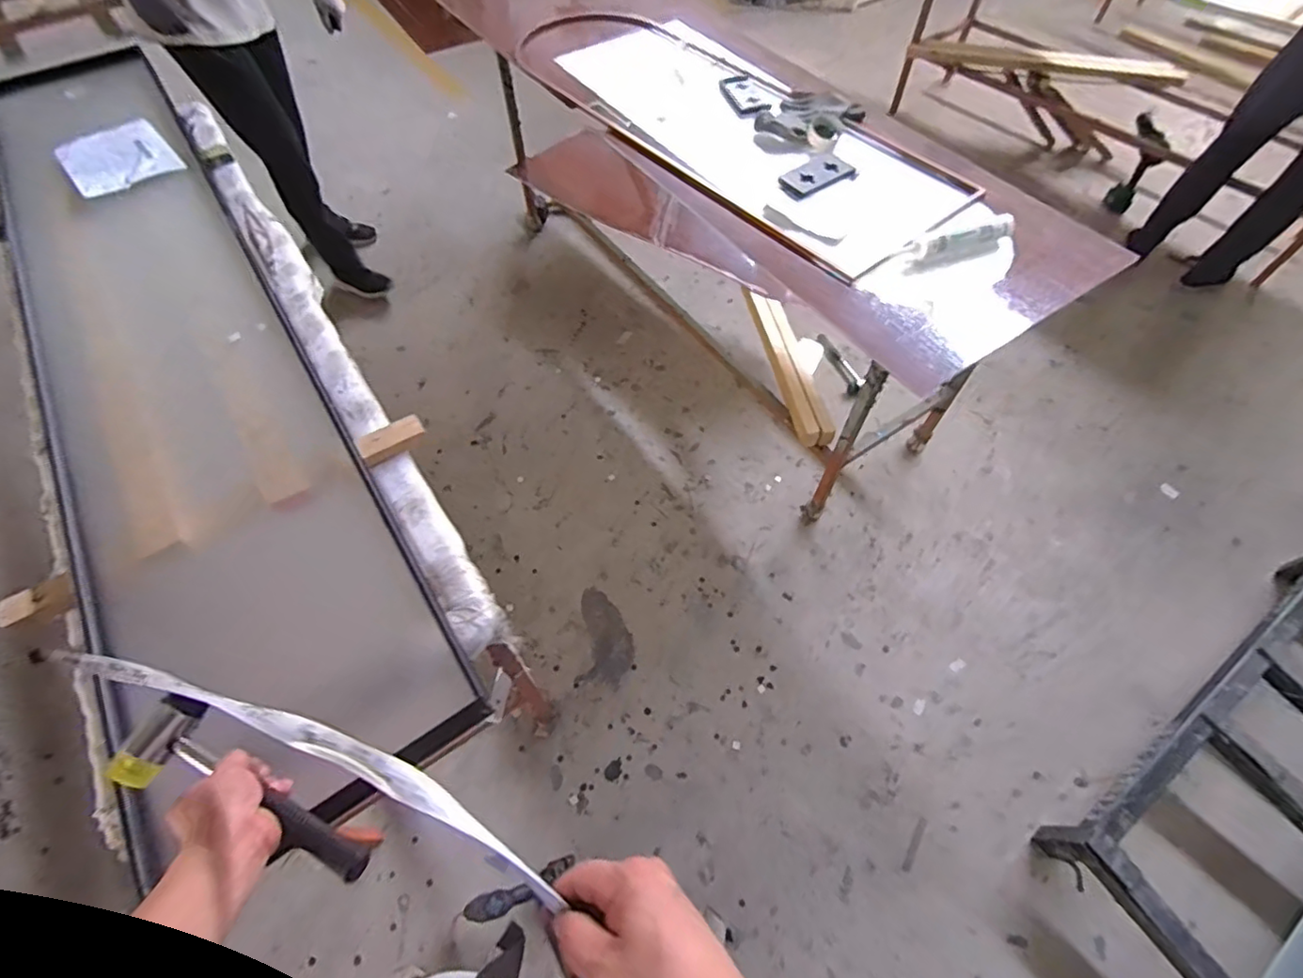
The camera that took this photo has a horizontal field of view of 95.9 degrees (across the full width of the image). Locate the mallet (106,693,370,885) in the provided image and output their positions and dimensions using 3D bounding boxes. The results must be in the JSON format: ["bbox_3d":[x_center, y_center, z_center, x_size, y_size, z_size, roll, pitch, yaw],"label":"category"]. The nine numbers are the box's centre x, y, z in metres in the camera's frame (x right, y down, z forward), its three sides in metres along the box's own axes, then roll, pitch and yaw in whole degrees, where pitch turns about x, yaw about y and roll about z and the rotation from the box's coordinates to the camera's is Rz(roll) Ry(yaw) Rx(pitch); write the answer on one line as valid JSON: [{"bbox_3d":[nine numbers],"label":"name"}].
[{"bbox_3d":[-0.401,0.299,0.580,0.299,0.034,0.095,21,60,13],"label":"mallet"}]

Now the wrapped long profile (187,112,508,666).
[{"bbox_3d":[-0.719,-0.379,1.228,0.090,0.058,1.718,-30,63,-18],"label":"wrapped long profile"}]

